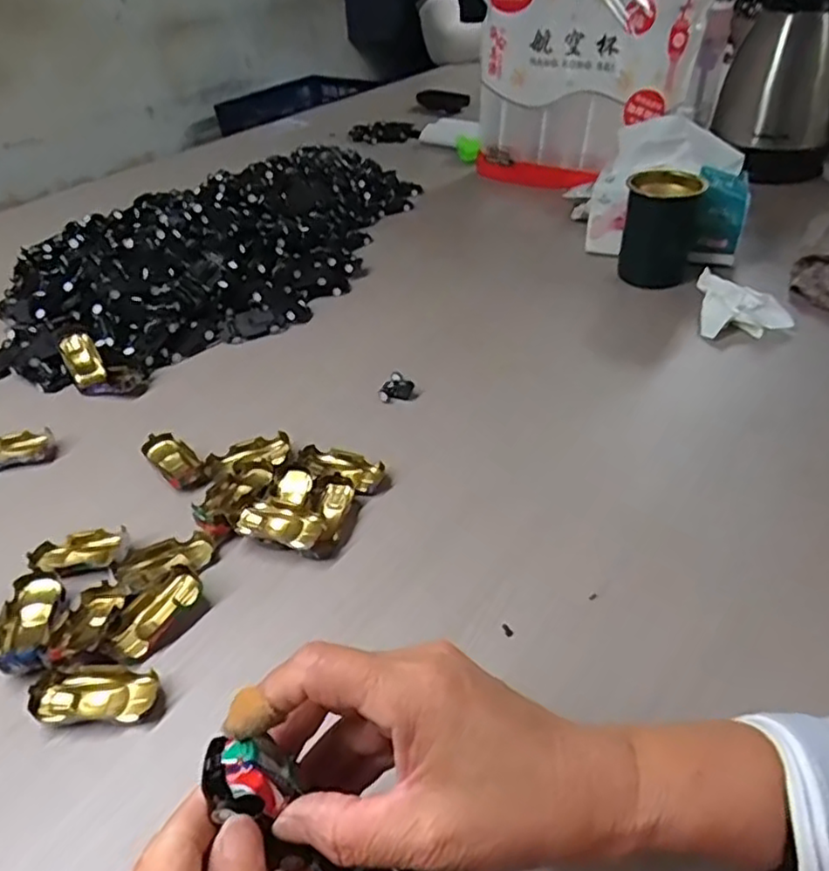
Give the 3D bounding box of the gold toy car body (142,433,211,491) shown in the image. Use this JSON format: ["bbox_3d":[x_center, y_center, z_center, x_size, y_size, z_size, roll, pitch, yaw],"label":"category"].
[{"bbox_3d":[-0.185,0.020,0.517,0.028,0.013,0.069,-31,48,-31],"label":"gold toy car body"}]

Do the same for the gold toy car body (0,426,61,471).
[{"bbox_3d":[-0.323,0.013,0.534,0.068,0.015,0.036,-11,40,-11],"label":"gold toy car body"}]

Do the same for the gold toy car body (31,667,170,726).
[{"bbox_3d":[-0.172,0.141,0.365,0.066,0.014,0.028,-1,39,1],"label":"gold toy car body"}]

